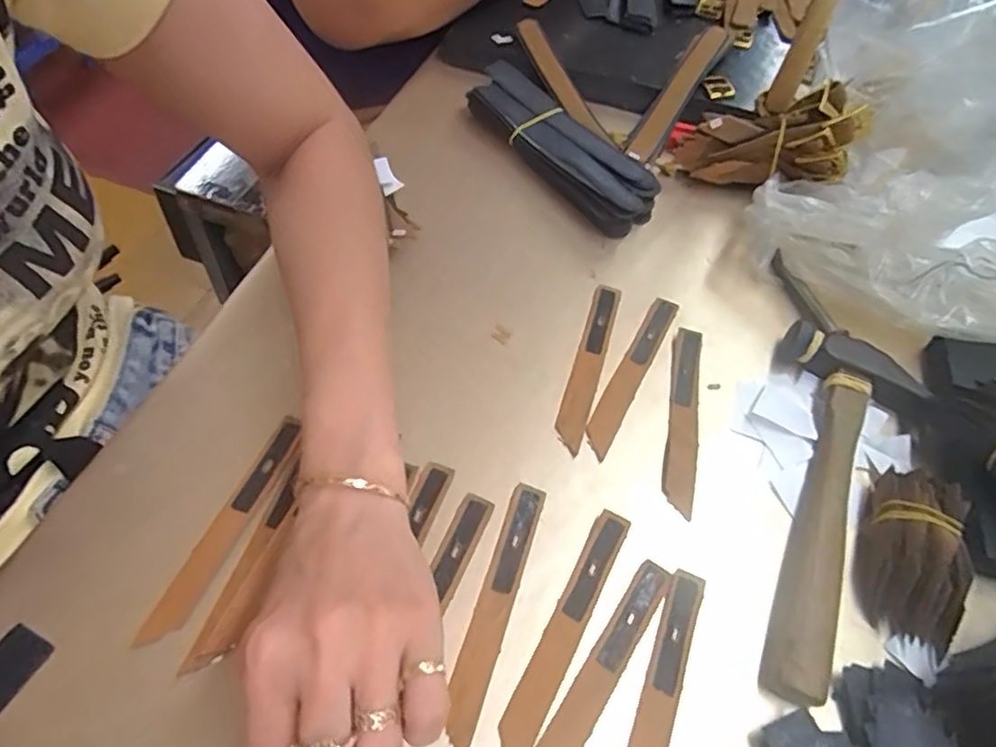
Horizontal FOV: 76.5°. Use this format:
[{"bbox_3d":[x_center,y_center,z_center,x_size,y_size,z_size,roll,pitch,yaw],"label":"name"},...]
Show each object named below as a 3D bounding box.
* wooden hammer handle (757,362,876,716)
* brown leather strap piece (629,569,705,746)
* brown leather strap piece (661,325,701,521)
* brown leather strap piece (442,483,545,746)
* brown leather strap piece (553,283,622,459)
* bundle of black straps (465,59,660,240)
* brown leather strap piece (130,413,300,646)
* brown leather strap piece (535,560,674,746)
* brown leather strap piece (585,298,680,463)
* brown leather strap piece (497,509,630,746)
[{"bbox_3d":[0.168,0.075,0.331,0.028,0.019,0.186,23,57,11],"label":"wooden hammer handle"},{"bbox_3d":[0.072,0.149,0.284,0.017,0.004,0.123,21,57,10],"label":"brown leather strap piece"},{"bbox_3d":[0.108,0.023,0.370,0.017,0.008,0.122,12,56,4],"label":"brown leather strap piece"},{"bbox_3d":[-0.002,0.110,0.304,0.016,0.004,0.125,17,56,7],"label":"brown leather strap piece"},{"bbox_3d":[0.056,-0.007,0.388,0.018,0.006,0.123,17,56,7],"label":"brown leather strap piece"},{"bbox_3d":[0.044,-0.175,0.488,0.053,0.031,0.188,-29,63,-22],"label":"bundle of black straps"},{"bbox_3d":[-0.135,0.076,0.316,0.018,0.004,0.119,20,56,9],"label":"brown leather strap piece"},{"bbox_3d":[0.045,0.139,0.287,0.017,0.004,0.124,32,59,17],"label":"brown leather strap piece"},{"bbox_3d":[0.082,-0.001,0.387,0.016,0.005,0.125,27,59,11],"label":"brown leather strap piece"},{"bbox_3d":[0.032,0.121,0.300,0.017,0.005,0.124,26,58,13],"label":"brown leather strap piece"}]

